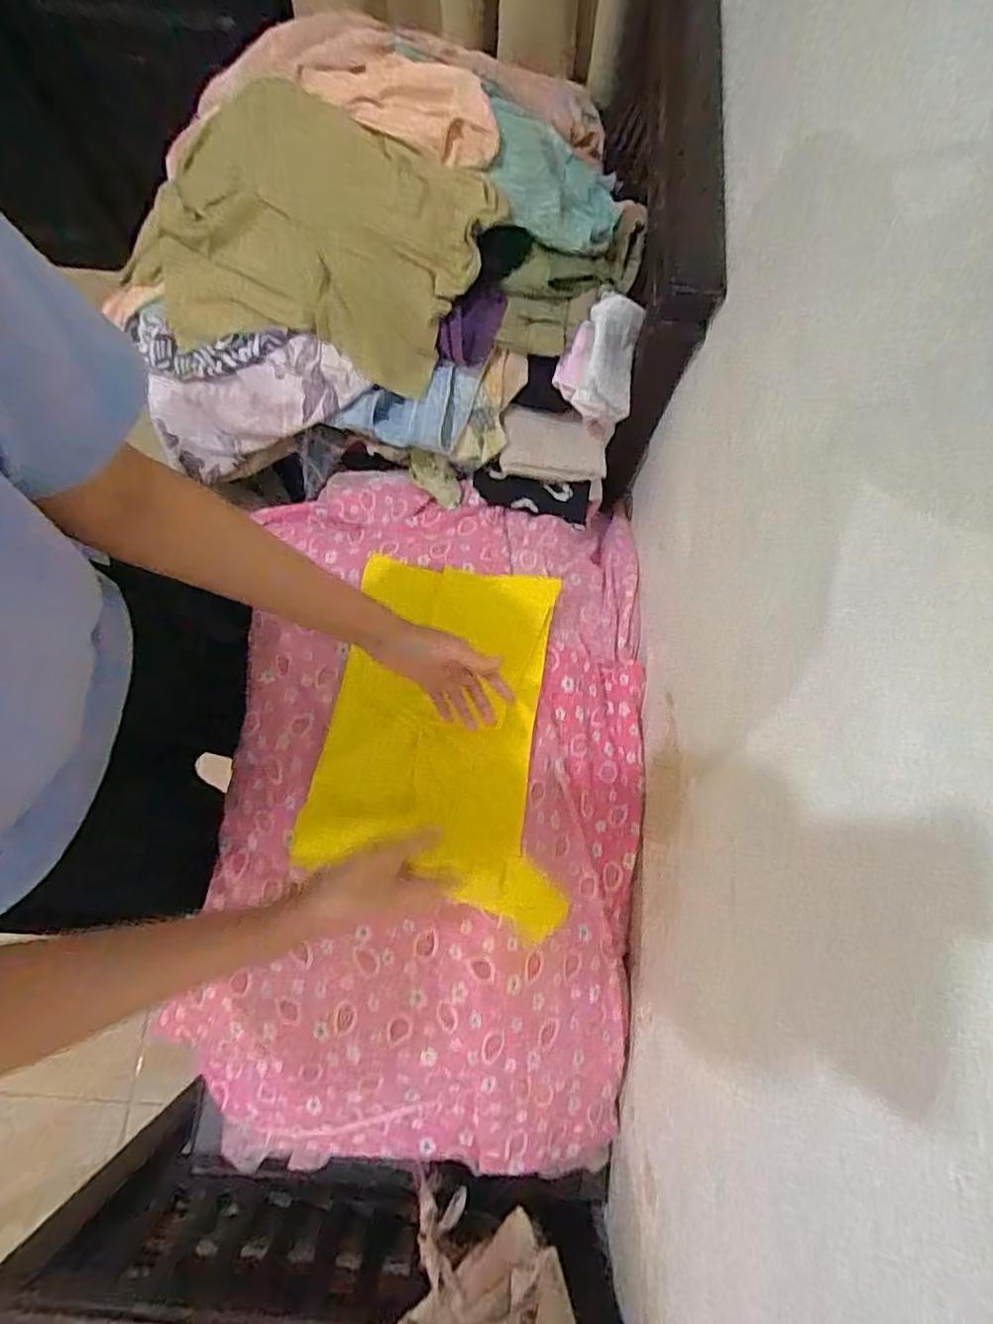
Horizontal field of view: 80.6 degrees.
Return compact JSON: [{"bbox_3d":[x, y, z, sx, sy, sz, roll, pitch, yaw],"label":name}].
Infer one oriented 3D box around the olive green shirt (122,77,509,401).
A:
[{"bbox_3d":[-0.258,-0.510,0.693,0.481,0.130,0.283,33,77,7],"label":"olive green shirt"}]

